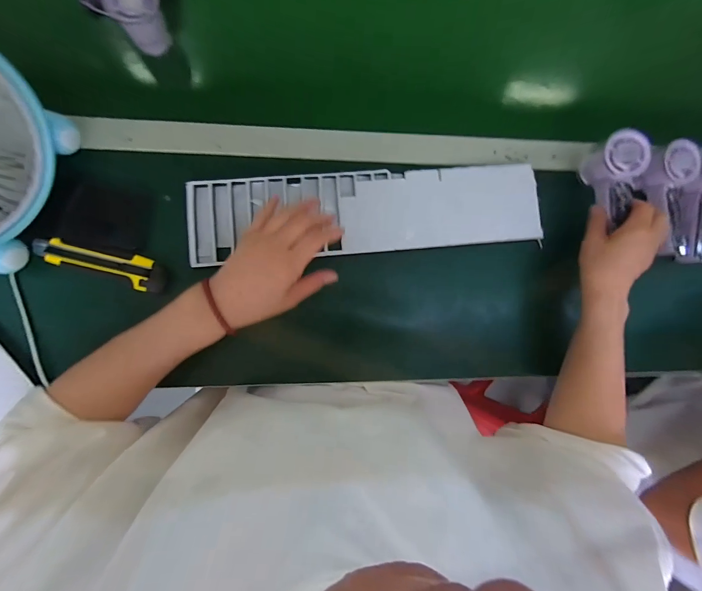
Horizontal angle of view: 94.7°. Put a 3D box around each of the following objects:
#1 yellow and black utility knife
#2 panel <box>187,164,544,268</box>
[{"bbox_3d":[-0.299,-0.040,0.387,0.156,0.012,0.037,18,85,-4],"label":"yellow and black utility knife"},{"bbox_3d":[0.029,-0.112,0.431,0.461,0.009,0.113,-3,87,-5],"label":"panel"}]

